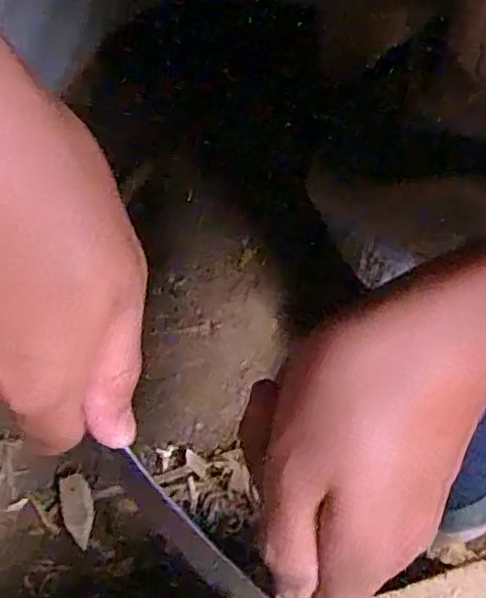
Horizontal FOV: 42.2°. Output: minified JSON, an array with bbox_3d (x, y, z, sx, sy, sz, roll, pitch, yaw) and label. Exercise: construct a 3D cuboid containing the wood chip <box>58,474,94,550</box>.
[{"bbox_3d":[-0.096,0.122,0.365,0.018,0.007,0.041,-23,67,-7],"label":"wood chip"}]

